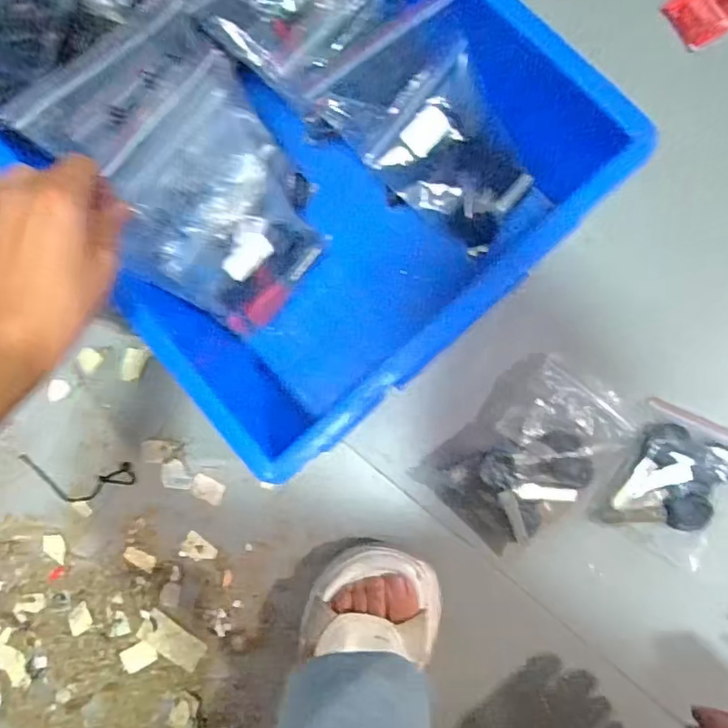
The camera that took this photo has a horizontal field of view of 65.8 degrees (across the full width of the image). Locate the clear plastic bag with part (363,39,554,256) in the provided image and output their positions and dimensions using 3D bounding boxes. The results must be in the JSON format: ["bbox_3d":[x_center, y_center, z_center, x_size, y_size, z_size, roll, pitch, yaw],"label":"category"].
[{"bbox_3d":[0.071,-0.136,0.417,0.092,0.014,0.140,-37,126,11],"label":"clear plastic bag with part"}]

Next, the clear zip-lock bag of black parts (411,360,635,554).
[{"bbox_3d":[0.128,0.069,0.429,0.150,0.035,0.101,-44,83,5],"label":"clear zip-lock bag of black parts"}]

